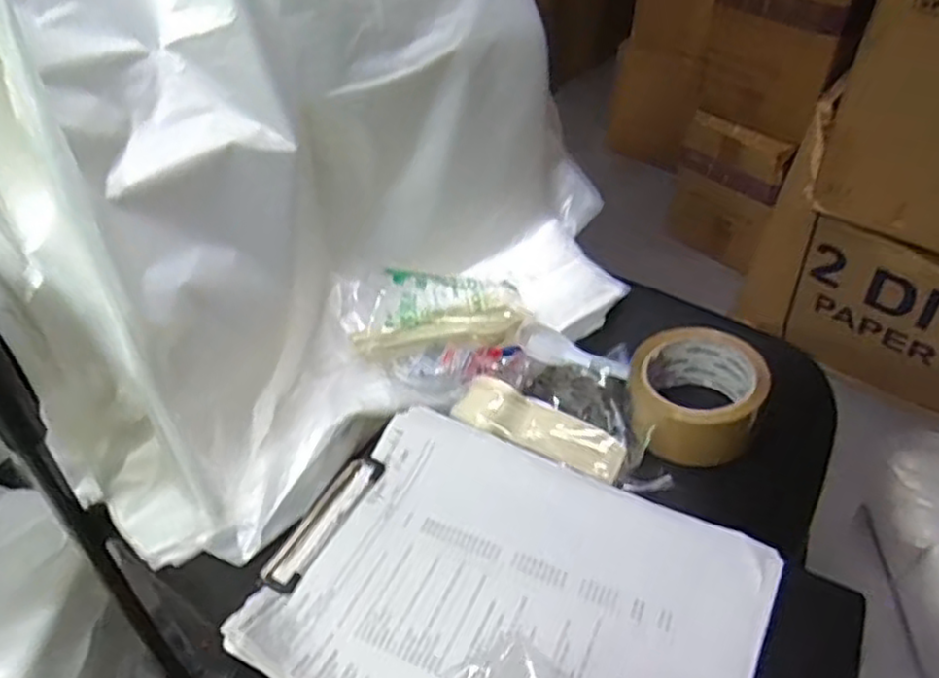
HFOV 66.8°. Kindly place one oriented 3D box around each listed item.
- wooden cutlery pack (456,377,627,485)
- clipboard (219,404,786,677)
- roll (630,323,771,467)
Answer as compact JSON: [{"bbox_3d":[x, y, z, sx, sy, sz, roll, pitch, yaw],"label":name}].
[{"bbox_3d":[0.052,0.066,0.552,0.142,0.014,0.053,22,47,24],"label":"wooden cutlery pack"},{"bbox_3d":[0.023,0.156,0.441,0.285,0.024,0.220,18,46,21],"label":"clipboard"},{"bbox_3d":[0.171,0.041,0.536,0.099,0.046,0.101,11,43,14],"label":"roll"}]

